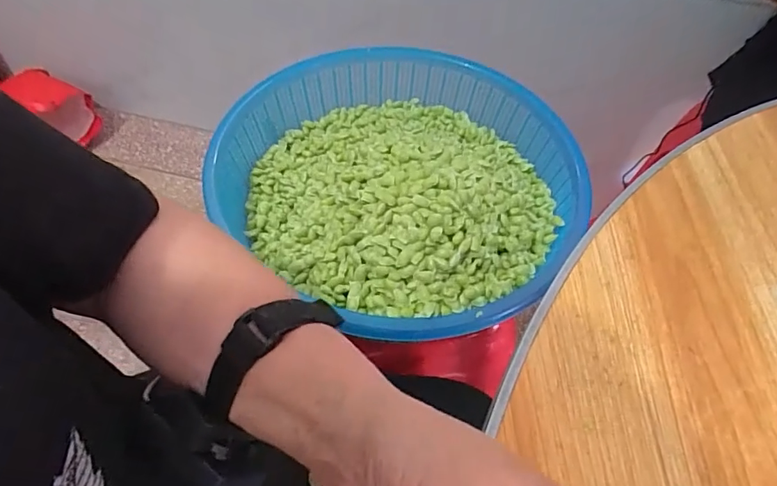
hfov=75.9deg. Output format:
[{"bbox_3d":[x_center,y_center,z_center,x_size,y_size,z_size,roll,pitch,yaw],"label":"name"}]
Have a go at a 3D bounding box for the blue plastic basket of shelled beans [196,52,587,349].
[{"bbox_3d":[0.019,-0.101,0.584,0.379,0.097,0.361,1,54,-1],"label":"blue plastic basket of shelled beans"}]

